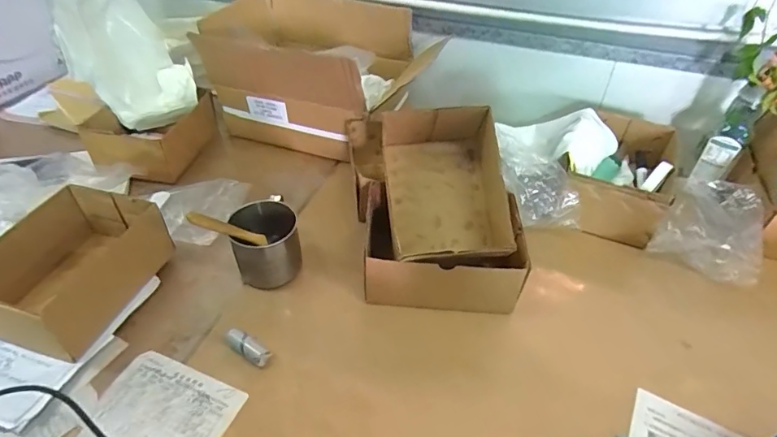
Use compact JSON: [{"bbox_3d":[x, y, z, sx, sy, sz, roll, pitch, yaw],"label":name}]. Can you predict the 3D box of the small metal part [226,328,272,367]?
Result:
[{"bbox_3d":[-0.168,0.153,0.552,0.058,0.022,0.020,22,46,21],"label":"small metal part"}]

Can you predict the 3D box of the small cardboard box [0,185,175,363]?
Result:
[{"bbox_3d":[-0.403,0.058,0.589,0.136,0.098,0.211,14,43,13],"label":"small cardboard box"}]

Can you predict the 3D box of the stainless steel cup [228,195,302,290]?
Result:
[{"bbox_3d":[-0.165,0.034,0.638,0.087,0.082,0.097,-9,43,-12],"label":"stainless steel cup"}]

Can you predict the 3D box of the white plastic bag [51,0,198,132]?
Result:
[{"bbox_3d":[-0.489,-0.318,0.837,0.167,0.233,0.287,-27,50,-28],"label":"white plastic bag"}]

